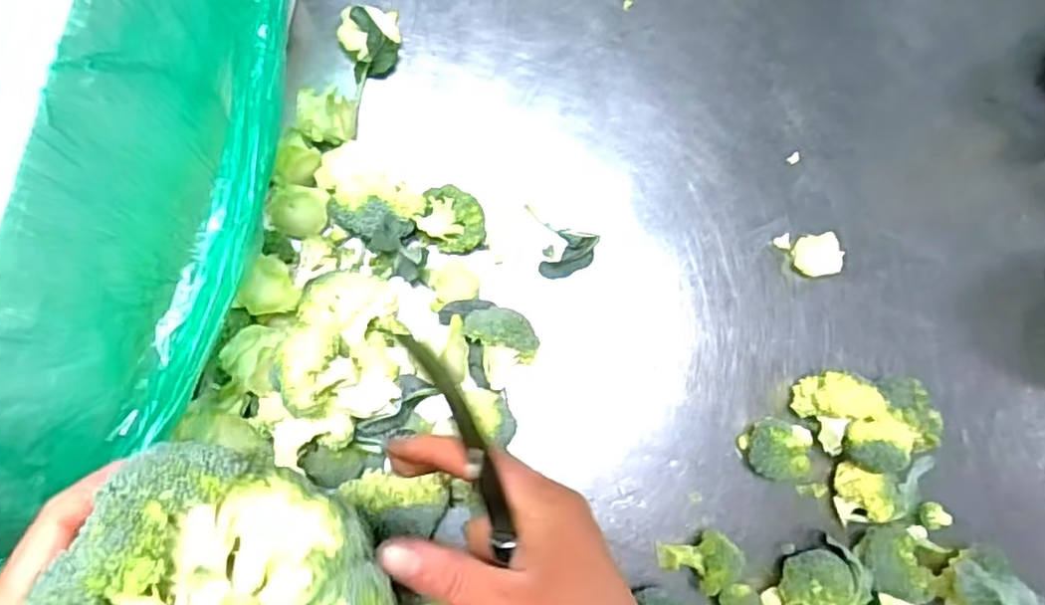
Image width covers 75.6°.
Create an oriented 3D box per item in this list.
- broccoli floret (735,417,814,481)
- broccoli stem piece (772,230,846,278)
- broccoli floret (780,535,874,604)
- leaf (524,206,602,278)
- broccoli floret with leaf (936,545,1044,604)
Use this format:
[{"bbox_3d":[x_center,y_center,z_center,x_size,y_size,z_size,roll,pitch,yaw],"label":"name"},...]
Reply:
[{"bbox_3d":[0.197,0.114,0.525,0.044,0.041,0.044,0,84,-4],"label":"broccoli floret"},{"bbox_3d":[0.239,-0.040,0.561,0.053,0.015,0.037,-3,84,-5],"label":"broccoli stem piece"},{"bbox_3d":[0.224,0.215,0.508,0.058,0.055,0.070,44,80,1],"label":"broccoli floret"},{"bbox_3d":[0.027,-0.045,0.537,0.062,0.027,0.048,20,83,-2],"label":"leaf"},{"bbox_3d":[0.350,0.228,0.510,0.060,0.069,0.078,-14,85,-6],"label":"broccoli floret with leaf"}]

